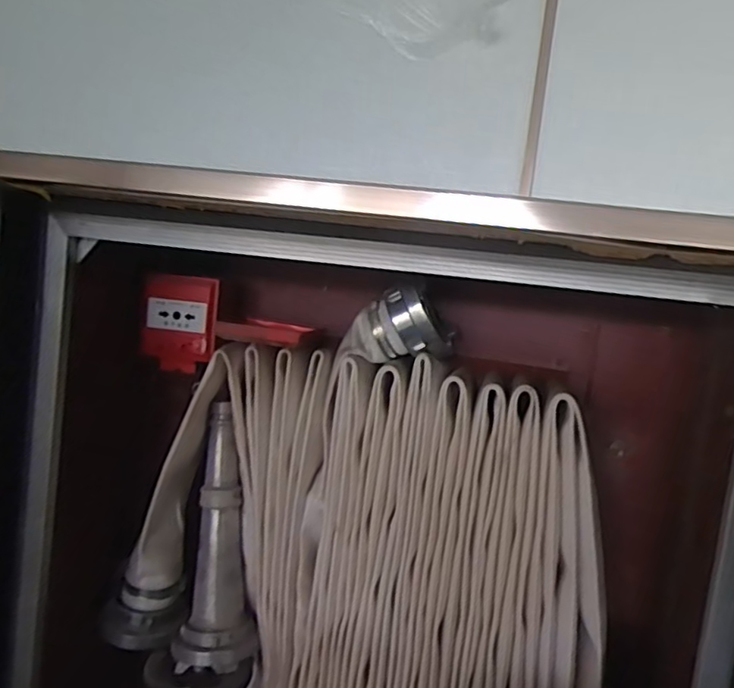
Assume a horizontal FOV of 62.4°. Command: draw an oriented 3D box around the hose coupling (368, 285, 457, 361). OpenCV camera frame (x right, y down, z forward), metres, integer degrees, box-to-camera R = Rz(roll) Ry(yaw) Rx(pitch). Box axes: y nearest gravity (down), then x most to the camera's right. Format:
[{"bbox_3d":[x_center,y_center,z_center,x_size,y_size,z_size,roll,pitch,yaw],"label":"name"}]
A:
[{"bbox_3d":[0.044,-0.029,0.679,0.083,0.076,0.068,-10,13,28],"label":"hose coupling"}]

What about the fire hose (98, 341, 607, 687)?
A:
[{"bbox_3d":[-0.020,0.325,0.663,0.519,0.600,0.100,8,5,9],"label":"fire hose"}]

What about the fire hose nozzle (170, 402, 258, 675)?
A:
[{"bbox_3d":[-0.167,0.230,0.748,0.092,0.297,0.089,4,-12,6],"label":"fire hose nozzle"}]

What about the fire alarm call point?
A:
[{"bbox_3d":[-0.234,-0.026,0.750,0.090,0.113,0.059,6,5,-17],"label":"fire alarm call point"}]

